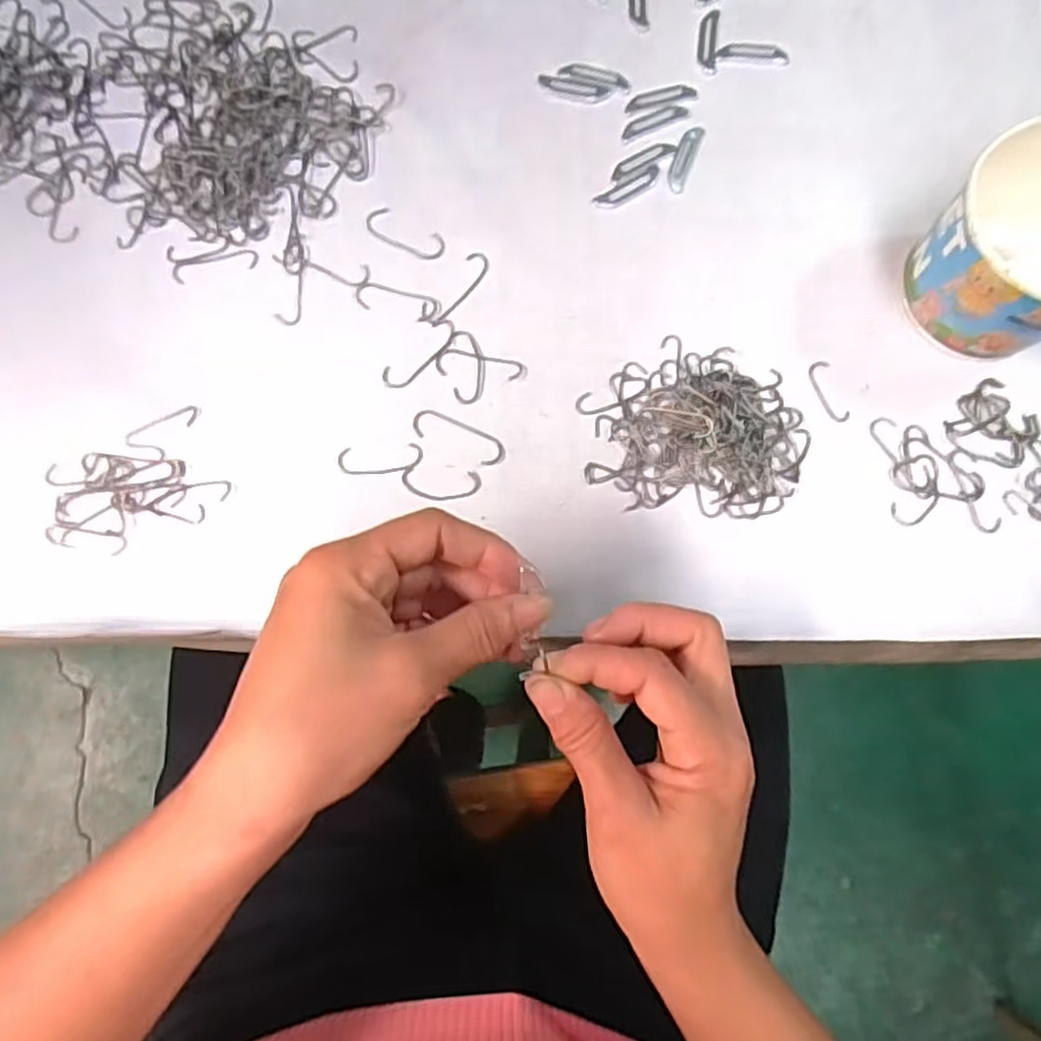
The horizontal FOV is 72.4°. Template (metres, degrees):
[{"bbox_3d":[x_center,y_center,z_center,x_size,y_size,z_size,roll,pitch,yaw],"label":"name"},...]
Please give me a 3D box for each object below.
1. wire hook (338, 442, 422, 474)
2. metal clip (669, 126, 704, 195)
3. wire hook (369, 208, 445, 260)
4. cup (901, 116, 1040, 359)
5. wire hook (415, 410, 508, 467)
[{"bbox_3d":[-0.071,-0.031,0.363,0.043,0.004,0.015,-5,80,-1],"label":"wire hook"},{"bbox_3d":[0.091,-0.201,0.393,0.011,0.004,0.041,22,81,3],"label":"metal clip"},{"bbox_3d":[-0.063,-0.156,0.388,0.046,0.004,0.018,27,81,4],"label":"wire hook"},{"bbox_3d":[0.247,-0.130,0.346,0.088,0.075,0.088,0,80,0],"label":"cup"},{"bbox_3d":[-0.031,-0.043,0.364,0.050,0.004,0.016,24,81,4],"label":"wire hook"}]

